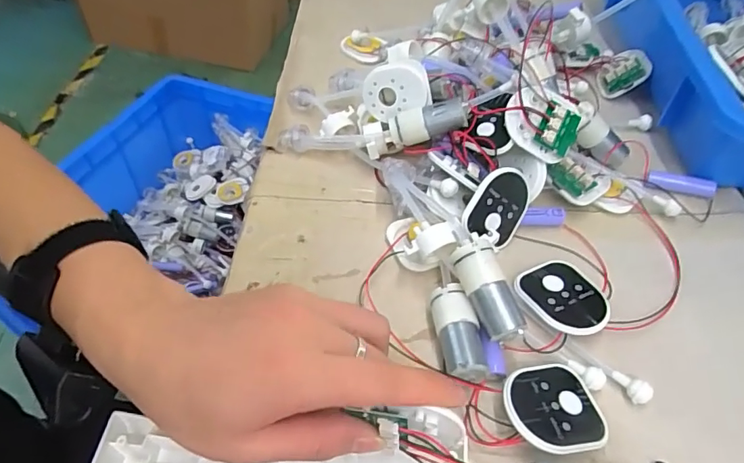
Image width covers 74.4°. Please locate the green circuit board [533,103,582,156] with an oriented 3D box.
[{"bbox_3d":[0.139,-0.076,0.366,0.031,0.007,0.034,22,90,-16],"label":"green circuit board"}]

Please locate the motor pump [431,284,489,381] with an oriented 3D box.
[{"bbox_3d":[0.052,0.065,0.298,0.024,0.027,0.059,-4,48,-5],"label":"motor pump"}]

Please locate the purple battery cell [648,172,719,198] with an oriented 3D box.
[{"bbox_3d":[0.255,-0.039,0.405,0.049,0.015,0.012,16,50,13],"label":"purple battery cell"}]

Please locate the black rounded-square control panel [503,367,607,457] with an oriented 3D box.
[{"bbox_3d":[0.101,0.097,0.270,0.060,0.004,0.048,-1,46,-27],"label":"black rounded-square control panel"}]

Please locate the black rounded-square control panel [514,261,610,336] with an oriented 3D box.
[{"bbox_3d":[0.127,0.044,0.325,0.055,0.015,0.058,-30,55,-25],"label":"black rounded-square control panel"}]

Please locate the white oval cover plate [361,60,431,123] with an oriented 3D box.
[{"bbox_3d":[0.018,-0.114,0.399,0.057,0.041,0.009,-9,28,27],"label":"white oval cover plate"}]

